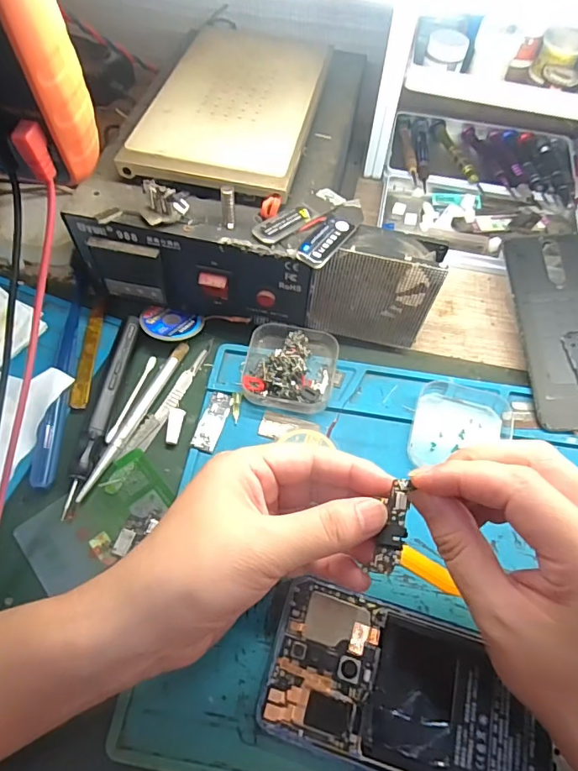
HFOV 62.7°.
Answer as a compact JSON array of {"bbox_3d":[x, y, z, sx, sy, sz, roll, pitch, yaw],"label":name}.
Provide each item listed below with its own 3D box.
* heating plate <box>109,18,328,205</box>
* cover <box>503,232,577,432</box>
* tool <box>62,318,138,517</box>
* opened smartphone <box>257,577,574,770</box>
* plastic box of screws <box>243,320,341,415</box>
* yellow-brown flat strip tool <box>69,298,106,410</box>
[{"bbox_3d":[-0.037,-0.207,0.348,0.113,0.020,0.193,12,61,4],"label":"heating plate"},{"bbox_3d":[0.215,-0.046,0.353,0.082,0.006,0.159,-4,69,7],"label":"cover"},{"bbox_3d":[-0.122,0.015,0.315,0.011,0.013,0.141,7,60,2],"label":"tool"},{"bbox_3d":[0.068,0.158,0.241,0.155,0.010,0.070,16,60,7],"label":"opened smartphone"},{"bbox_3d":[0.002,-0.015,0.333,0.063,0.021,0.065,4,60,0],"label":"plastic box of screws"},{"bbox_3d":[-0.144,-0.024,0.343,0.011,0.008,0.088,-1,60,-3],"label":"yellow-brown flat strip tool"}]

